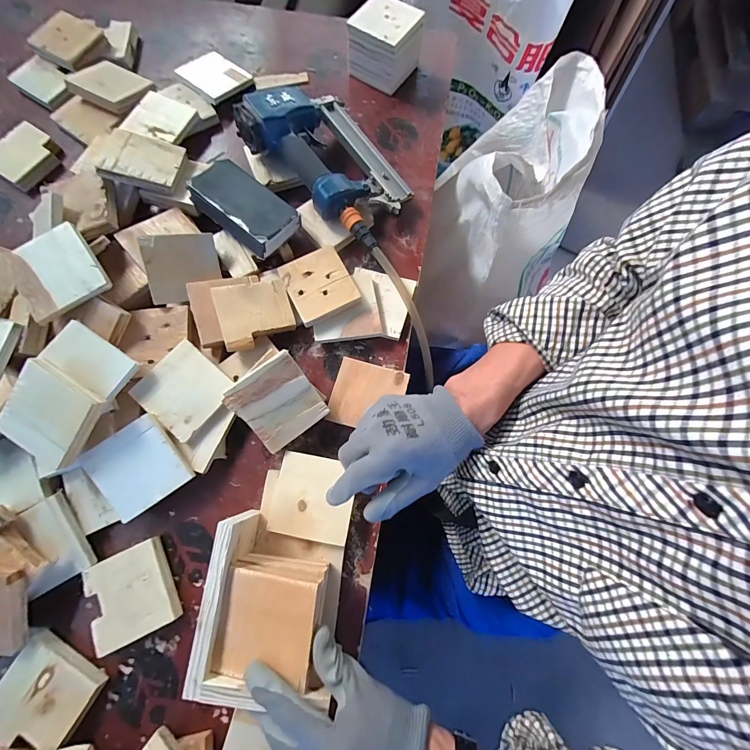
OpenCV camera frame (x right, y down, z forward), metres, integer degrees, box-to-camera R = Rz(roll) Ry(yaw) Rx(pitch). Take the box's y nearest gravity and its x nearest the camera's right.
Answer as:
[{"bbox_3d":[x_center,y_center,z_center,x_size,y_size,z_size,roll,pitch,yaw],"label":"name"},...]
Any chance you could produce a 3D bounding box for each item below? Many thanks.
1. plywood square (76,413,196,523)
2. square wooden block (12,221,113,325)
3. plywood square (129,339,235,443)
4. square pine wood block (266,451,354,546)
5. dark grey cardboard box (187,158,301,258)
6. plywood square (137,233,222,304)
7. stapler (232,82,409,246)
[{"bbox_3d":[-0.272,0.106,0.397,0.091,0.007,0.091,-35,96,-9],"label":"plywood square"},{"bbox_3d":[-0.381,-0.123,0.416,0.092,0.012,0.091,-33,89,-5],"label":"square wooden block"},{"bbox_3d":[-0.231,0.017,0.420,0.089,0.011,0.090,39,79,10],"label":"plywood square"},{"bbox_3d":[-0.070,0.140,0.400,0.089,0.008,0.089,11,75,1],"label":"square pine wood block"},{"bbox_3d":[-0.175,-0.228,0.472,0.136,0.039,0.077,37,78,10],"label":"dark grey cardboard box"},{"bbox_3d":[-0.248,-0.139,0.452,0.086,0.011,0.081,-18,108,-33],"label":"plywood square"},{"bbox_3d":[-0.050,-0.318,0.506,0.254,0.086,0.164,41,79,10],"label":"stapler"}]

